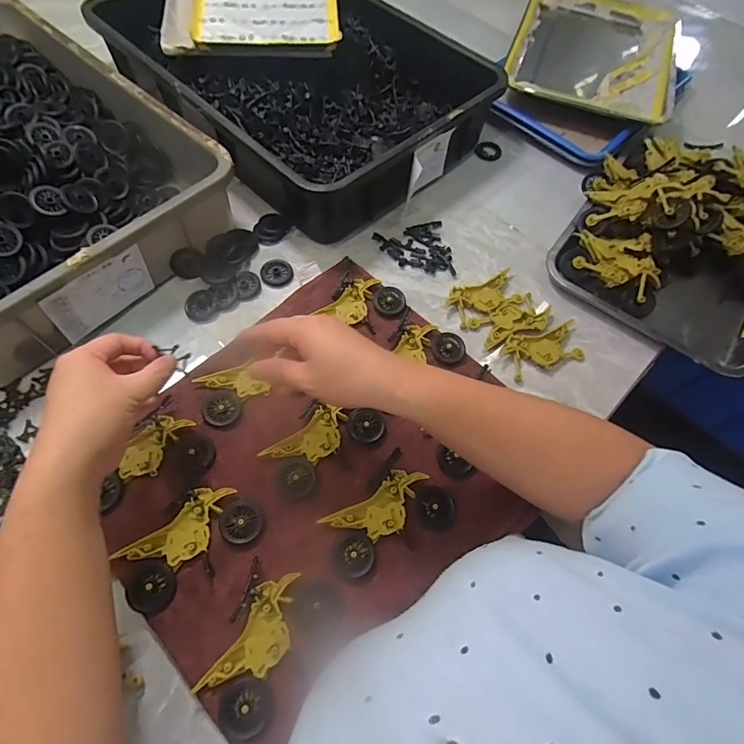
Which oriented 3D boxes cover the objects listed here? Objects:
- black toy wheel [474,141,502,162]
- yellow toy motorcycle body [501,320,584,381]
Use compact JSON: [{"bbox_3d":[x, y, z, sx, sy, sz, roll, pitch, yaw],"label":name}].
[{"bbox_3d":[0.179,-0.339,0.669,0.035,0.013,0.041,37,65,14],"label":"black toy wheel"},{"bbox_3d":[0.197,-0.027,0.499,0.095,0.010,0.048,-18,65,-12],"label":"yellow toy motorcycle body"}]

